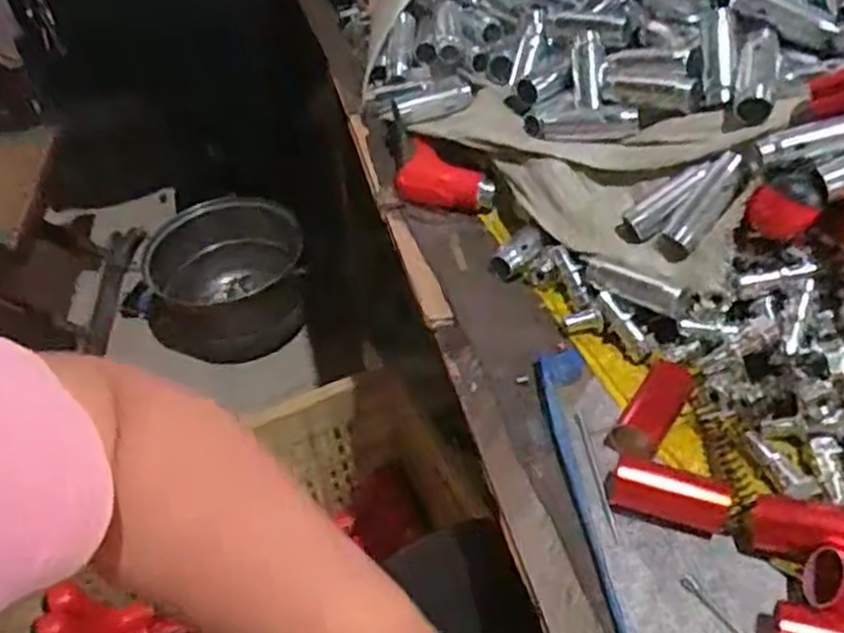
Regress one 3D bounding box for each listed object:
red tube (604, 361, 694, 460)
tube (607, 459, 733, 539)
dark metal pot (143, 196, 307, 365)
[{"bbox_3d":[0.146,0.057,0.480,0.028,0.022,0.074,27,54,27],"label":"red tube"},{"bbox_3d":[0.141,0.105,0.437,0.066,0.025,0.025,11,48,15],"label":"tube"},{"bbox_3d":[-0.344,-0.065,1.336,0.276,0.165,0.218,-13,46,-7],"label":"dark metal pot"}]

